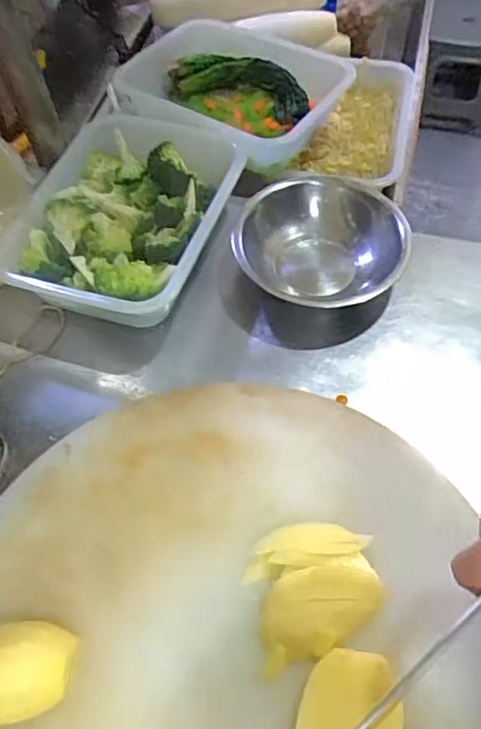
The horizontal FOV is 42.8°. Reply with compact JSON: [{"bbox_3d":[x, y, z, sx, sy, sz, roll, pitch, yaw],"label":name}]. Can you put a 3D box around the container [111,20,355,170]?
[{"bbox_3d":[-0.008,-0.322,0.735,0.247,0.071,0.192,28,64,17],"label":"container"}]

